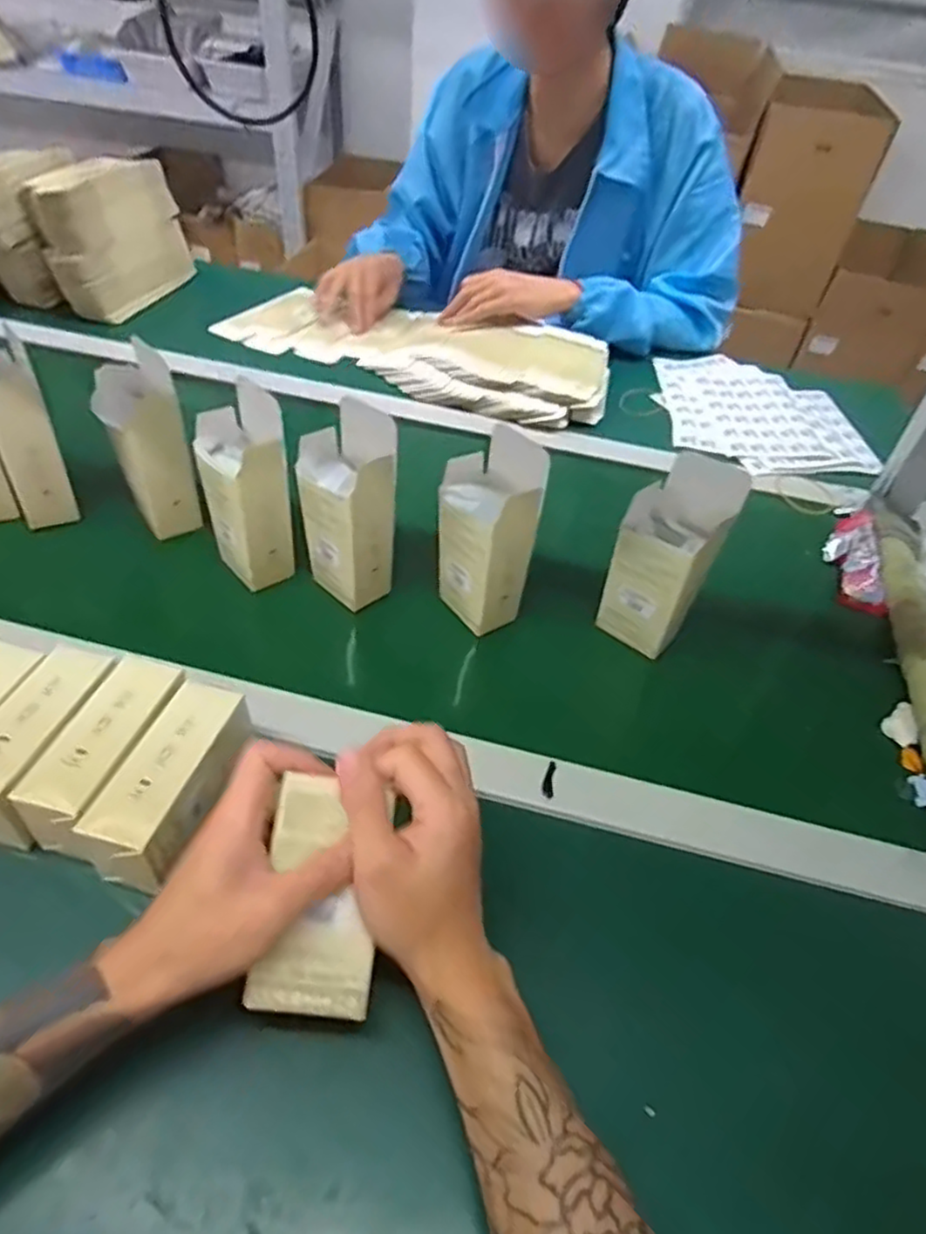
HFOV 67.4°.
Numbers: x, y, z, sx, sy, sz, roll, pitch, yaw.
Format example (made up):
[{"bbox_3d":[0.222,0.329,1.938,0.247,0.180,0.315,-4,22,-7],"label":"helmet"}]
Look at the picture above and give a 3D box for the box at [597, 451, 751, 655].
[{"bbox_3d":[0.154,-0.042,0.540,0.071,0.159,0.057,25,48,16],"label":"box"}]

